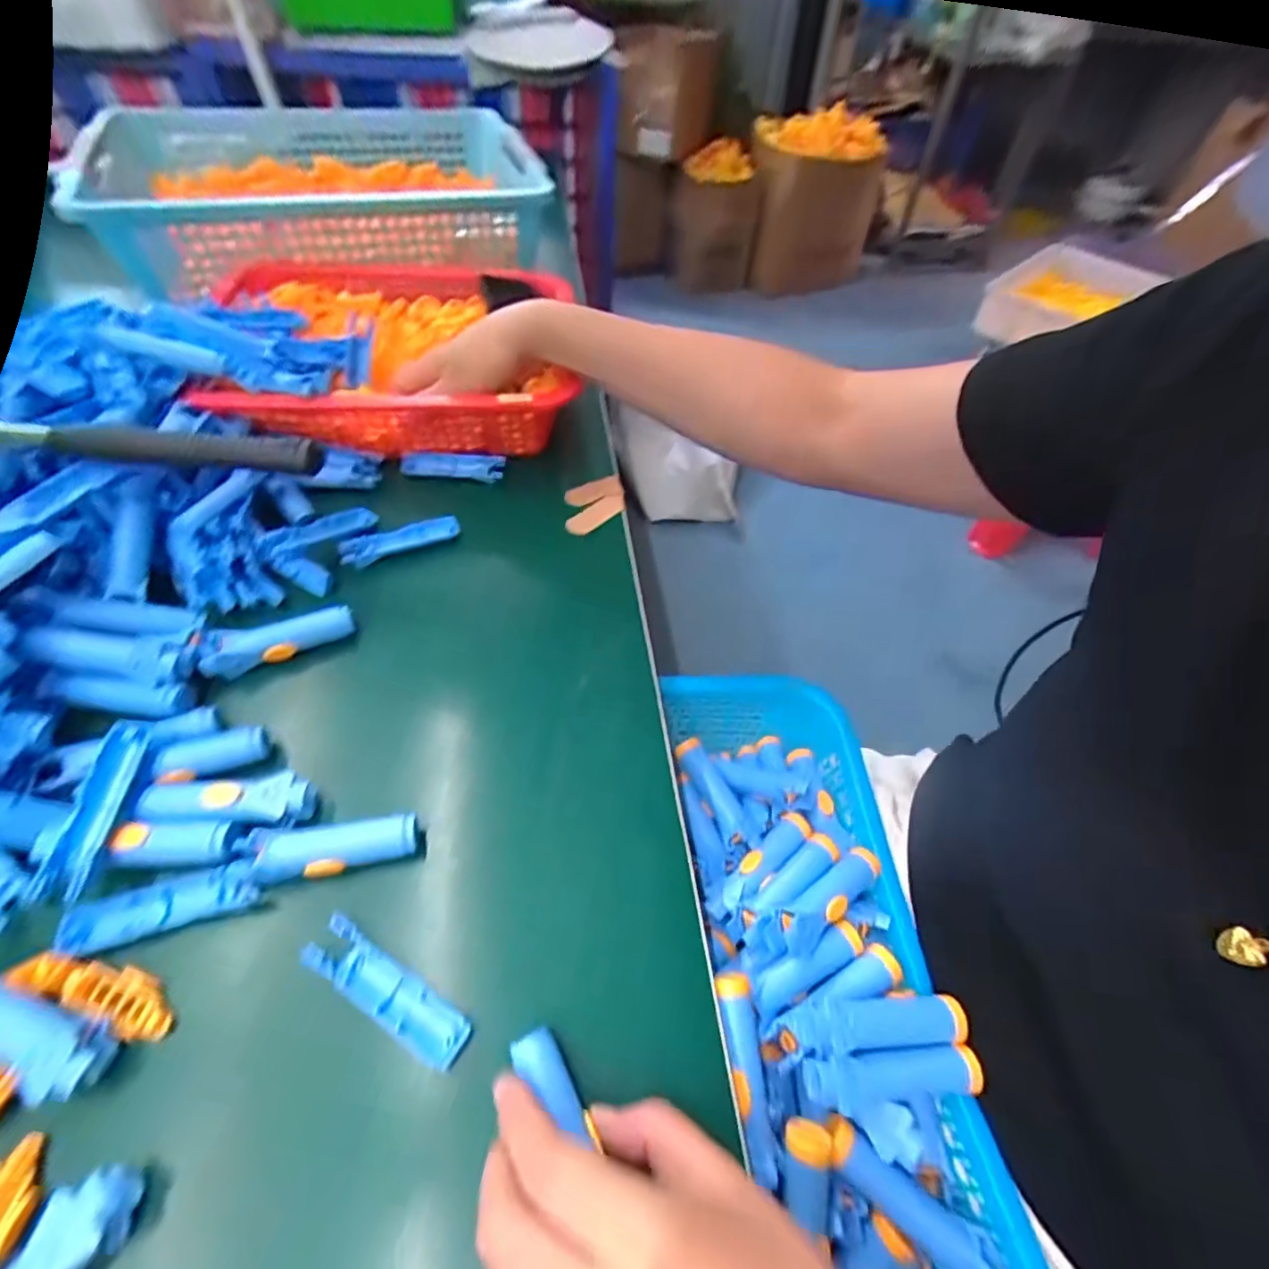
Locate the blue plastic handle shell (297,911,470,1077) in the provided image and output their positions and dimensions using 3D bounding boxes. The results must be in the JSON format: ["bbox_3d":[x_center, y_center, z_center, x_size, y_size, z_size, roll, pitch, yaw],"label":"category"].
[{"bbox_3d":[-0.103,0.149,0.240,0.077,0.008,0.021,27,56,15],"label":"blue plastic handle shell"}]

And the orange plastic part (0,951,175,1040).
[{"bbox_3d":[-0.218,0.144,0.232,0.064,0.013,0.019,15,54,8],"label":"orange plastic part"}]

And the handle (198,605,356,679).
[{"bbox_3d":[-0.204,0.002,0.329,0.078,0.021,0.016,-21,58,-19],"label":"handle"}]

